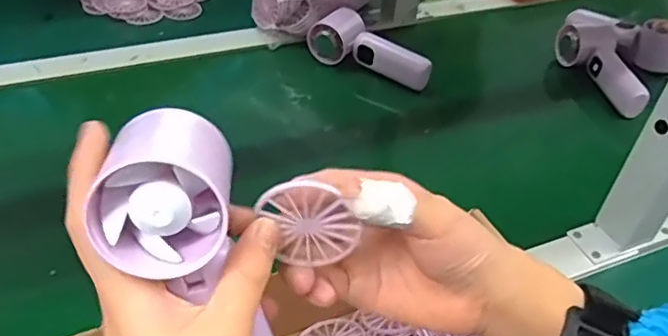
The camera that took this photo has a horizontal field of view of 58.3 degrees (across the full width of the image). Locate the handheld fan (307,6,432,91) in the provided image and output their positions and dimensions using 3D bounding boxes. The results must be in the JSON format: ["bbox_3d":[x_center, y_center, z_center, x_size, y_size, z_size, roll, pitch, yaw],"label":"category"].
[{"bbox_3d":[0.042,-0.139,0.727,0.056,0.048,0.149,-31,55,-34],"label":"handheld fan"}]

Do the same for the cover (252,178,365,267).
[{"bbox_3d":[-0.012,0.028,0.279,0.047,0.048,0.010,8,43,0],"label":"cover"}]

